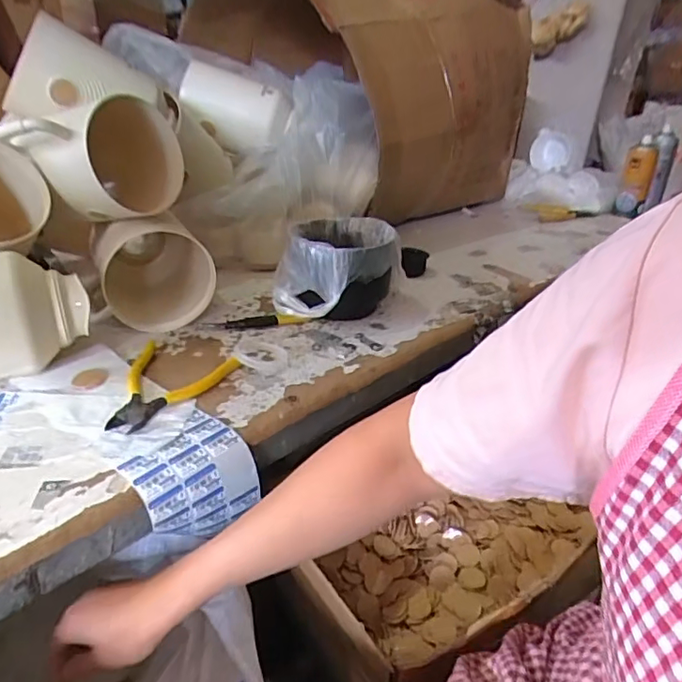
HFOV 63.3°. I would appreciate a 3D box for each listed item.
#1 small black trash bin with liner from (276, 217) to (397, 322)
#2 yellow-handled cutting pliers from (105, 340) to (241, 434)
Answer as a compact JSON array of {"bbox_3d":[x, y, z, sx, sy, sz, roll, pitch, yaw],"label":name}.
[{"bbox_3d":[-0.007,-0.094,0.774,0.157,0.125,0.156,3,28,-1],"label":"small black trash bin with liner"},{"bbox_3d":[-0.186,0.048,0.590,0.104,0.014,0.158,10,29,11],"label":"yellow-handled cutting pliers"}]

